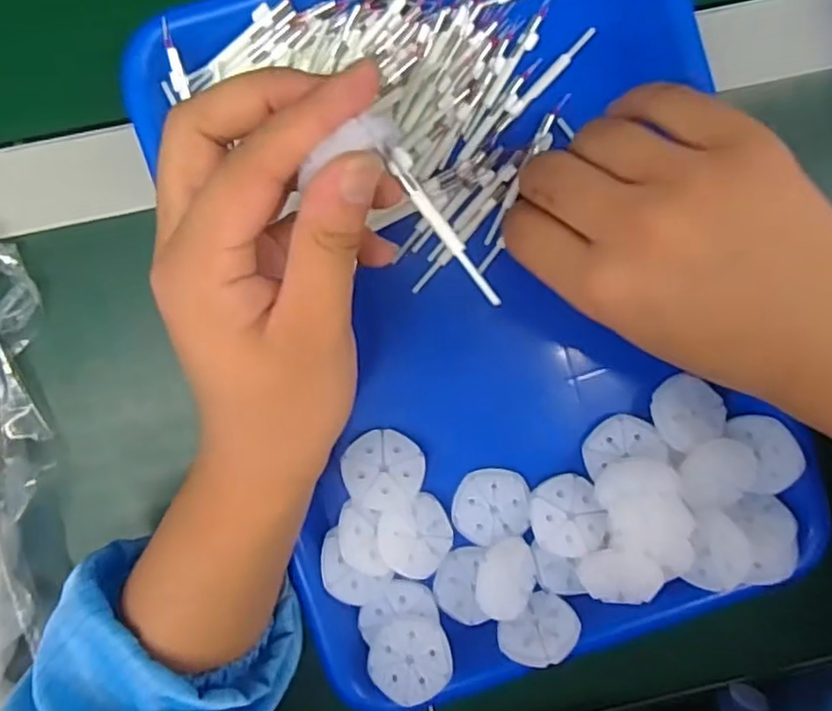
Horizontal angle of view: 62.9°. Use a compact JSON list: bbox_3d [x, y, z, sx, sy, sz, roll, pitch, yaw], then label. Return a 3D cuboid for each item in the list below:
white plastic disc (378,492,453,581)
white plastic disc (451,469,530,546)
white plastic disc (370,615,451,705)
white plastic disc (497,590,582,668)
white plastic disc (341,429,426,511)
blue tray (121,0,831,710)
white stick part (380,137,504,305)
[{"bbox_3d":[0.000,0.084,0.320,0.036,0.006,0.036,4,80,-22],"label":"white plastic disc"},{"bbox_3d":[0.037,0.073,0.330,0.036,0.004,0.036,-2,94,-4],"label":"white plastic disc"},{"bbox_3d":[-0.003,0.143,0.320,0.038,0.004,0.036,-2,64,4],"label":"white plastic disc"},{"bbox_3d":[0.058,0.129,0.321,0.037,0.031,0.005,-27,128,-18],"label":"white plastic disc"},{"bbox_3d":[-0.016,0.054,0.322,0.038,0.010,0.035,4,65,-8],"label":"white plastic disc"},{"bbox_3d":[0.034,-0.021,0.315,0.248,0.032,0.337,-17,95,-2],"label":"blue tray"},{"bbox_3d":[0.008,-0.044,0.224,0.007,0.004,0.064,-35,95,-1],"label":"white stick part"}]

